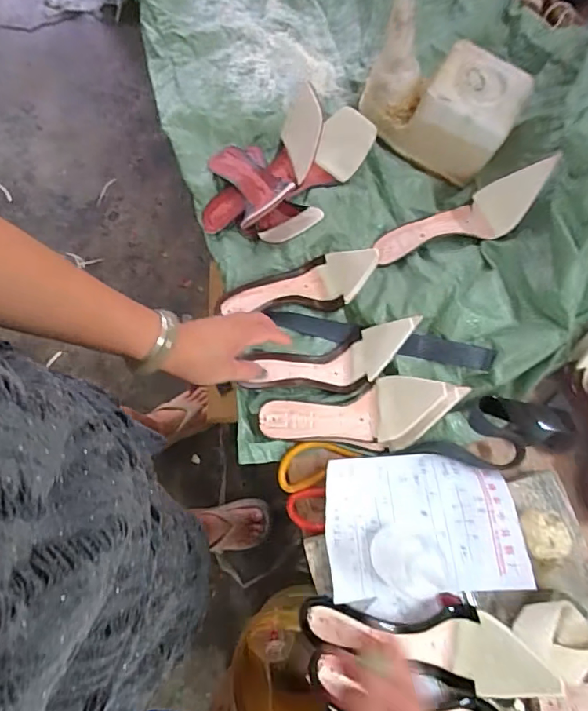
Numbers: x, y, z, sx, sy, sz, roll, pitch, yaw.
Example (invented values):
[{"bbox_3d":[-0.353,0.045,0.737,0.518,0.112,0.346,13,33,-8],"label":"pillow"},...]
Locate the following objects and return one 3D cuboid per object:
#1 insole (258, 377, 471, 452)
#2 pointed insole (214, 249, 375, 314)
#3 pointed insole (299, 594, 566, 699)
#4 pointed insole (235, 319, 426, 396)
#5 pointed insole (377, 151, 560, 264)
[{"bbox_3d":[0.074,0.072,0.563,0.237,0.065,0.078,-9,74,15],"label":"insole"},{"bbox_3d":[0.006,-0.094,0.618,0.214,0.056,0.068,-10,74,19],"label":"pointed insole"},{"bbox_3d":[0.118,0.282,0.459,0.230,0.066,0.074,-2,74,21],"label":"pointed insole"},{"bbox_3d":[0.044,0.011,0.590,0.223,0.058,0.071,-15,74,14],"label":"pointed insole"},{"bbox_3d":[0.212,-0.179,0.608,0.228,0.071,0.072,-17,73,23],"label":"pointed insole"}]

